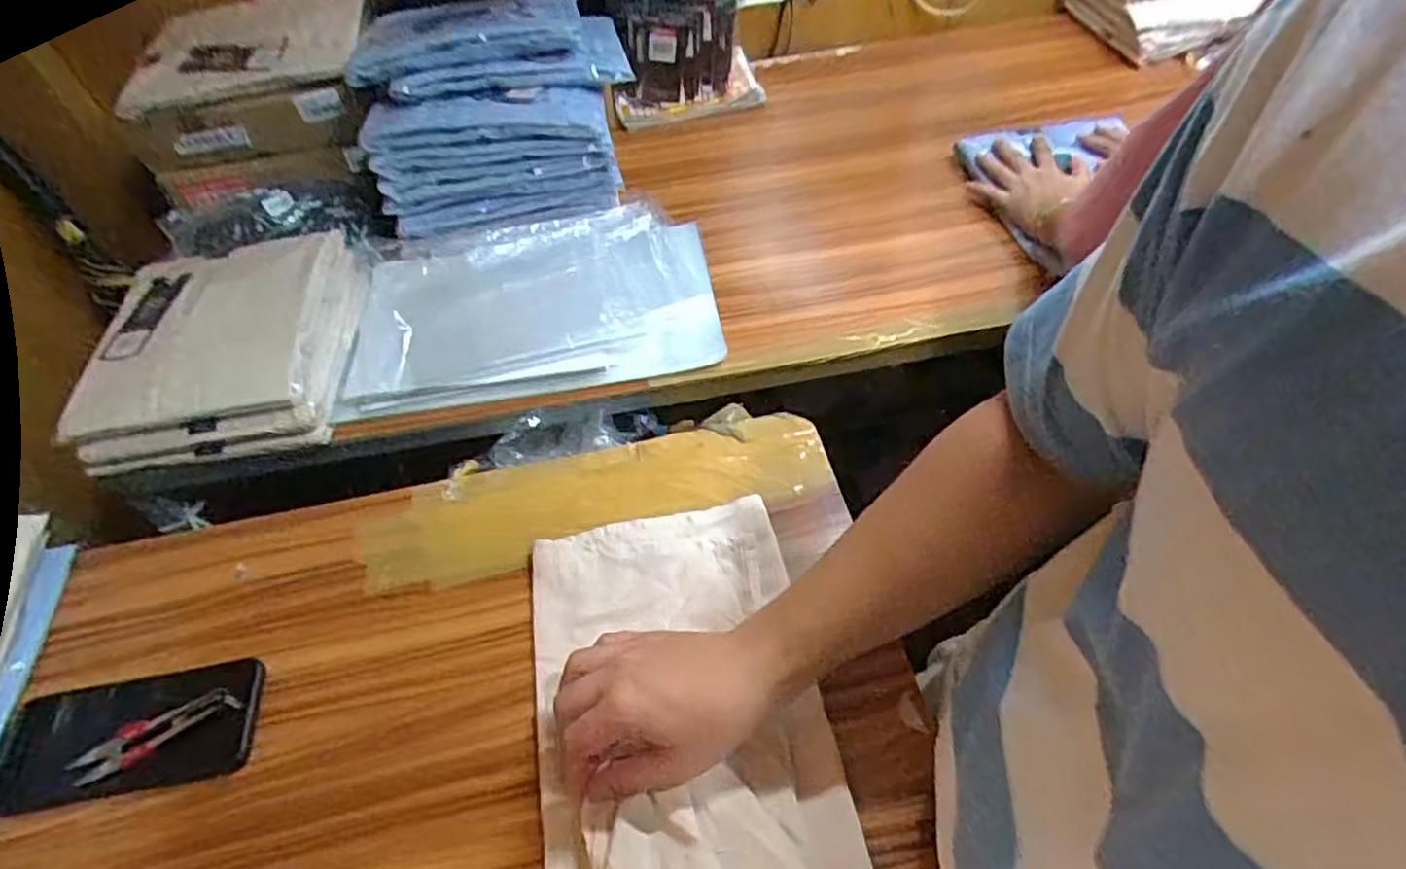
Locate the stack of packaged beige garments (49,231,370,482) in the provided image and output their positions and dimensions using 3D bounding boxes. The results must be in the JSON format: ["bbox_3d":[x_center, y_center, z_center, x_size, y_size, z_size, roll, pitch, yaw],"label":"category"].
[{"bbox_3d":[-0.467,-0.089,0.723,0.229,0.091,0.239,-9,52,-2],"label":"stack of packaged beige garments"}]

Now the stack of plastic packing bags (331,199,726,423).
[{"bbox_3d":[-0.176,-0.141,0.764,0.372,0.044,0.234,-10,52,-4],"label":"stack of plastic packing bags"}]

